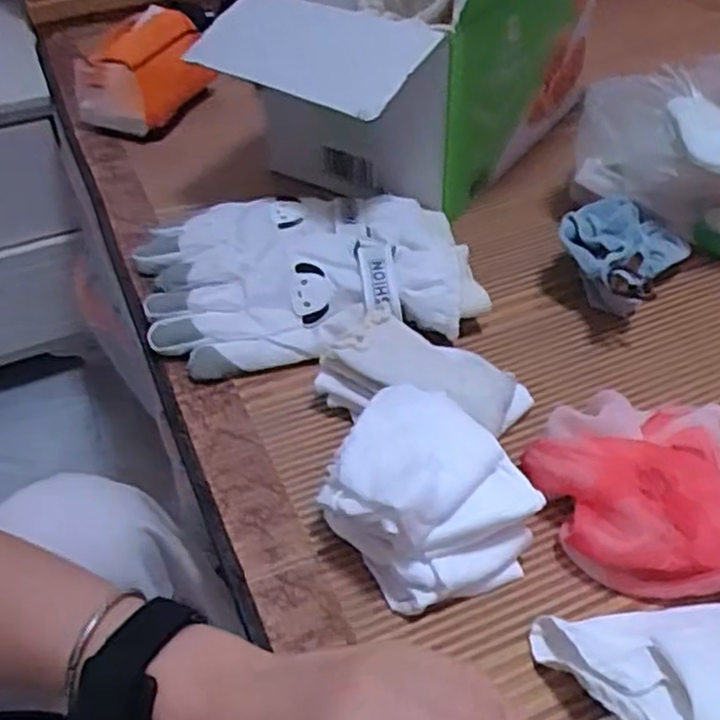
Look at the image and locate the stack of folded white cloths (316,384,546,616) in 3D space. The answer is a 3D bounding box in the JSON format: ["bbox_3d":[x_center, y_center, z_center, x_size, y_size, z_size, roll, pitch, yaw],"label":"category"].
[{"bbox_3d":[0.038,0.074,0.421,0.094,0.069,0.107,-35,52,-29],"label":"stack of folded white cloths"}]

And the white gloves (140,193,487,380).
[{"bbox_3d":[-0.046,-0.082,0.609,0.261,0.051,0.202,-10,44,-7],"label":"white gloves"}]

